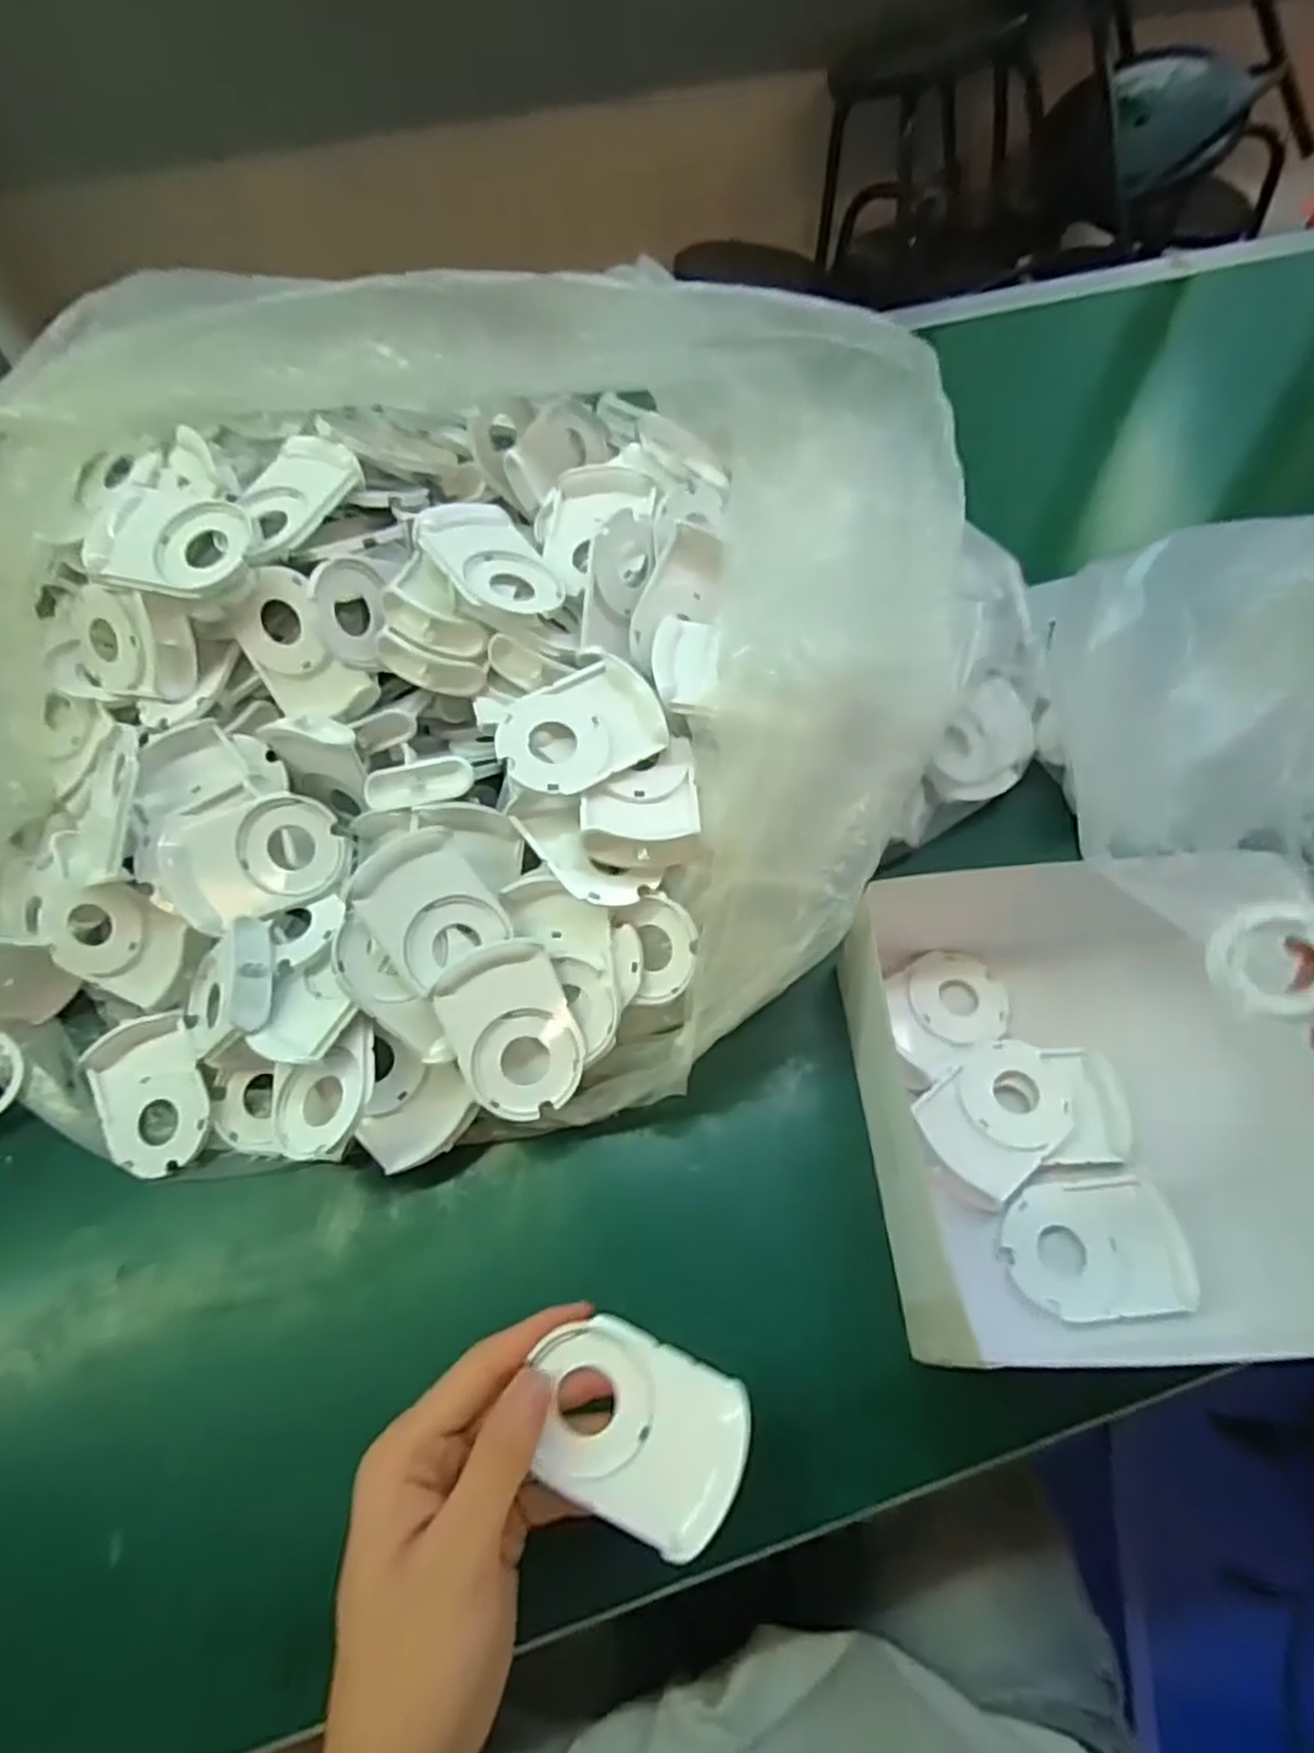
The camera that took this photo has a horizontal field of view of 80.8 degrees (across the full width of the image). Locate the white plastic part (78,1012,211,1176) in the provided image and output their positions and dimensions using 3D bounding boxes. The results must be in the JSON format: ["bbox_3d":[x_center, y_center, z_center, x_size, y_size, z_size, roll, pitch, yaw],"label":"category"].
[{"bbox_3d":[-0.267,0.117,0.411,0.061,0.017,0.081,-30,73,0],"label":"white plastic part"}]

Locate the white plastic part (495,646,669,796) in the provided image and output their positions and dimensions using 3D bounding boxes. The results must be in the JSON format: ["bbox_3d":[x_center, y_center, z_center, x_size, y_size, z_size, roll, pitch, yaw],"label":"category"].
[{"bbox_3d":[-0.042,-0.078,0.380,0.078,0.016,0.070,-29,62,-14],"label":"white plastic part"}]

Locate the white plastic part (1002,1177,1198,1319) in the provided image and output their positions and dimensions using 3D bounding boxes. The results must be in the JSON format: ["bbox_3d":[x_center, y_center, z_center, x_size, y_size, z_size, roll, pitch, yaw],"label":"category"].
[{"bbox_3d":[0.205,0.173,0.361,0.081,0.006,0.057,-5,59,0],"label":"white plastic part"}]

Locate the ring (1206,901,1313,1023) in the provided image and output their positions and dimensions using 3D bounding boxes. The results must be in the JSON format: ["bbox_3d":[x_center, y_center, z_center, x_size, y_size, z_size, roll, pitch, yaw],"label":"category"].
[{"bbox_3d":[0.220,0.032,0.276,0.036,0.008,0.042,-22,78,31],"label":"ring"}]

